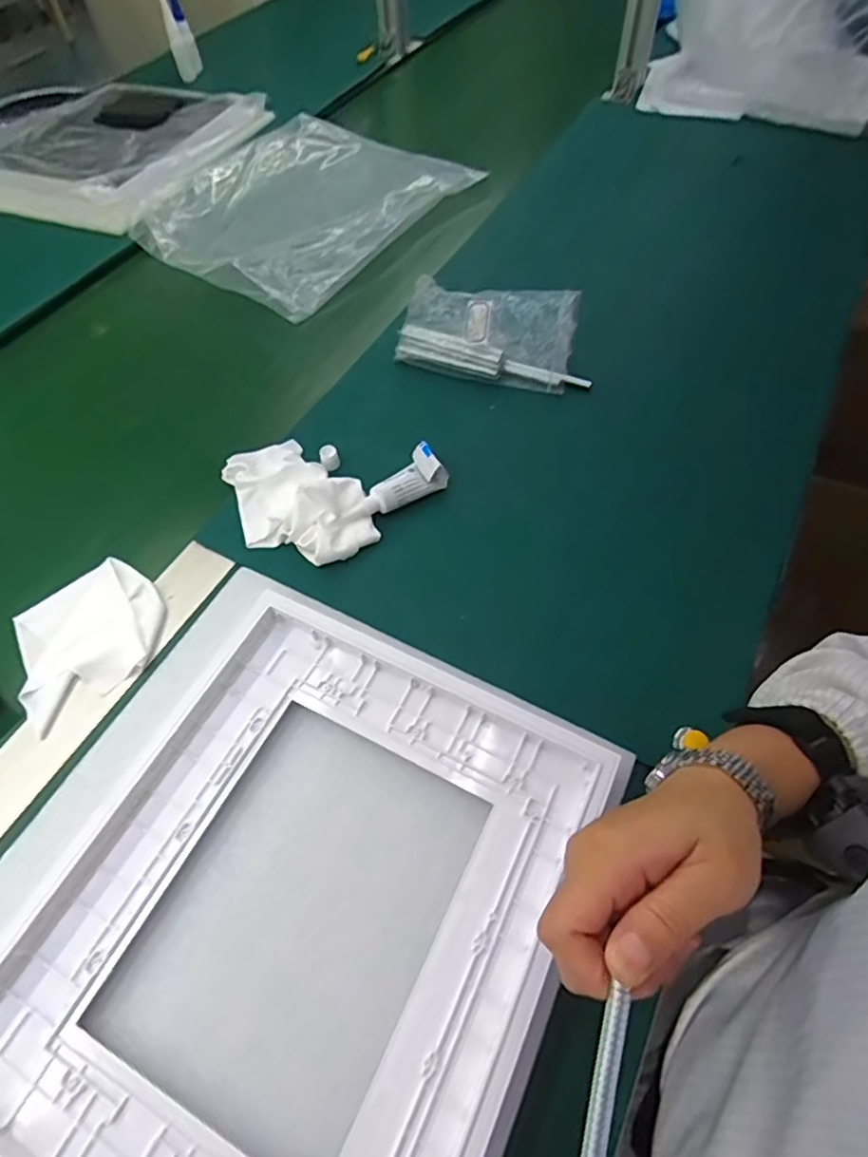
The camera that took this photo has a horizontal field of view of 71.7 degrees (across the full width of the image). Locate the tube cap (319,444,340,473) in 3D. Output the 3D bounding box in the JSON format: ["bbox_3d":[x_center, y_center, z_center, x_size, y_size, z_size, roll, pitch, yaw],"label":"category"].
[{"bbox_3d":[-0.095,-0.108,0.546,0.016,0.018,0.020,-11,57,-6],"label":"tube cap"}]

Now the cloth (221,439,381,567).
[{"bbox_3d":[-0.121,-0.069,0.513,0.149,0.033,0.093,36,64,22],"label":"cloth"}]

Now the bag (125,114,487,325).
[{"bbox_3d":[-0.181,-0.514,0.811,0.333,0.032,0.388,30,62,20],"label":"bag"}]

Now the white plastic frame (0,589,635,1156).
[{"bbox_3d":[-0.073,0.185,0.345,0.280,0.030,0.325,23,60,16],"label":"white plastic frame"}]

